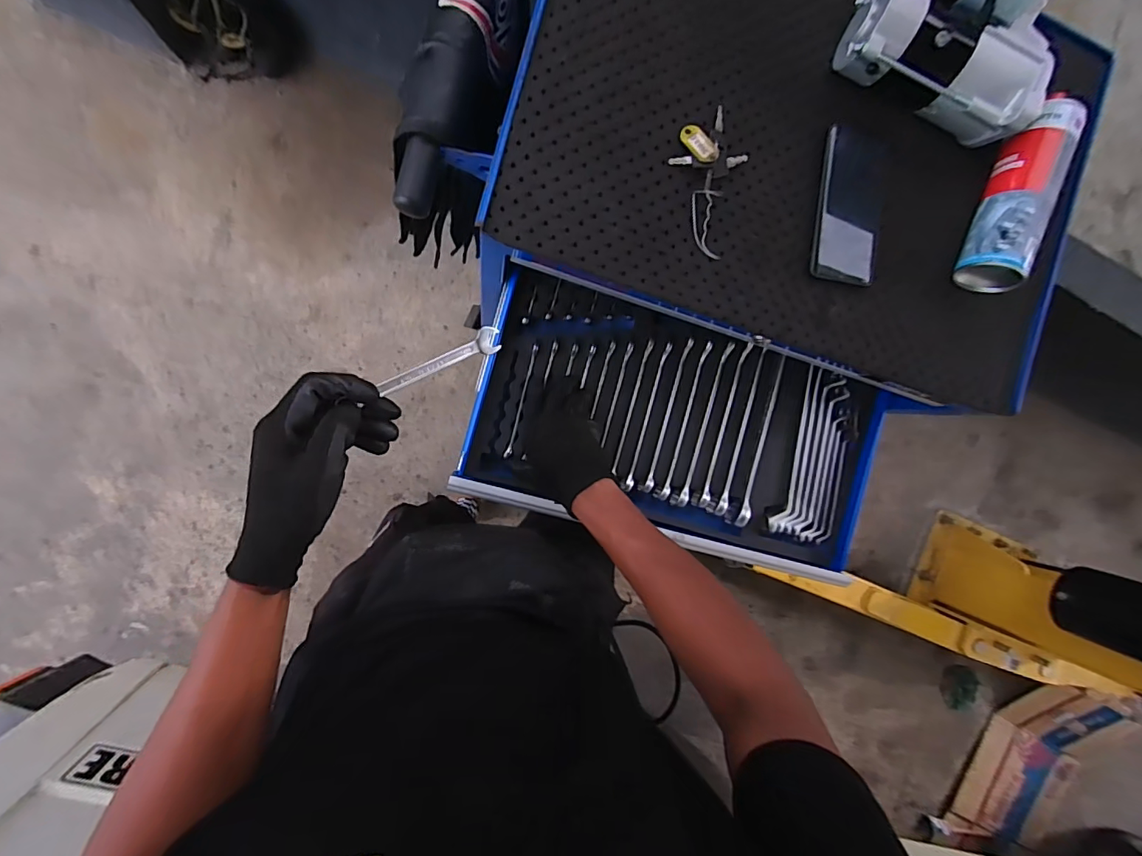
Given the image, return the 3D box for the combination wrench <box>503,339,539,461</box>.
[{"bbox_3d":[-0.066,-0.036,0.644,0.009,0.015,0.156,15,90,-12],"label":"combination wrench"}]

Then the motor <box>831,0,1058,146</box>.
[{"bbox_3d":[0.398,-0.392,0.501,0.210,0.088,0.130,22,89,-11],"label":"motor"}]

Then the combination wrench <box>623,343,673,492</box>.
[{"bbox_3d":[0.108,-0.015,0.675,0.012,0.018,0.212,16,90,-12],"label":"combination wrench"}]

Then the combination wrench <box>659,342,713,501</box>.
[{"bbox_3d":[0.164,-0.009,0.685,0.013,0.023,0.230,16,90,-12],"label":"combination wrench"}]

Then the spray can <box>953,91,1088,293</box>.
[{"bbox_3d":[0.503,-0.265,0.541,0.057,0.063,0.216,18,90,-12],"label":"spray can"}]

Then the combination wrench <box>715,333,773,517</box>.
[{"bbox_3d":[0.246,-0.004,0.696,0.024,0.021,0.263,14,90,-12],"label":"combination wrench"}]

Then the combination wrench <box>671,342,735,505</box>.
[{"bbox_3d":[0.188,-0.005,0.689,0.022,0.025,0.241,16,90,-12],"label":"combination wrench"}]

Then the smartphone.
[{"bbox_3d":[0.310,-0.243,0.530,0.076,0.010,0.161,7,92,-12],"label":"smartphone"}]

